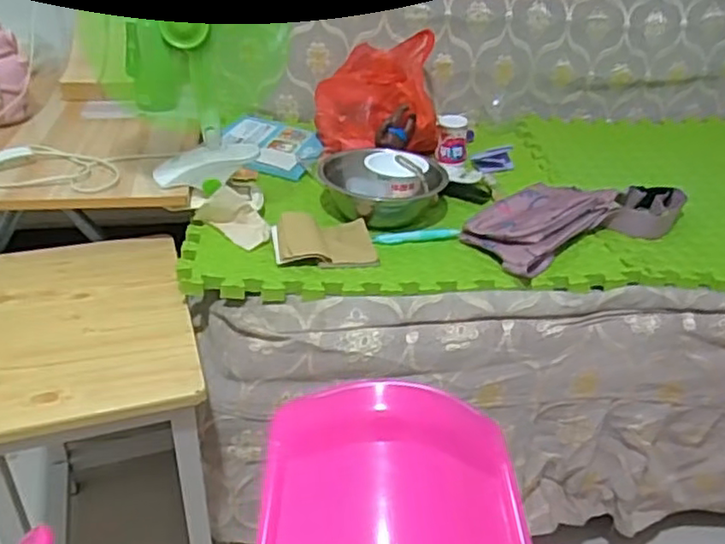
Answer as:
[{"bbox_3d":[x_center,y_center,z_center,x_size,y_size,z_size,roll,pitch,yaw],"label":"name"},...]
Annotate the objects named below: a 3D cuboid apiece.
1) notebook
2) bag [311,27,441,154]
[{"bbox_3d":[-0.051,-0.046,0.886,0.133,0.023,0.111,-5,33,-11],"label":"notebook"},{"bbox_3d":[0.020,-0.326,1.203,0.209,0.155,0.240,-1,32,-6],"label":"bag"}]

